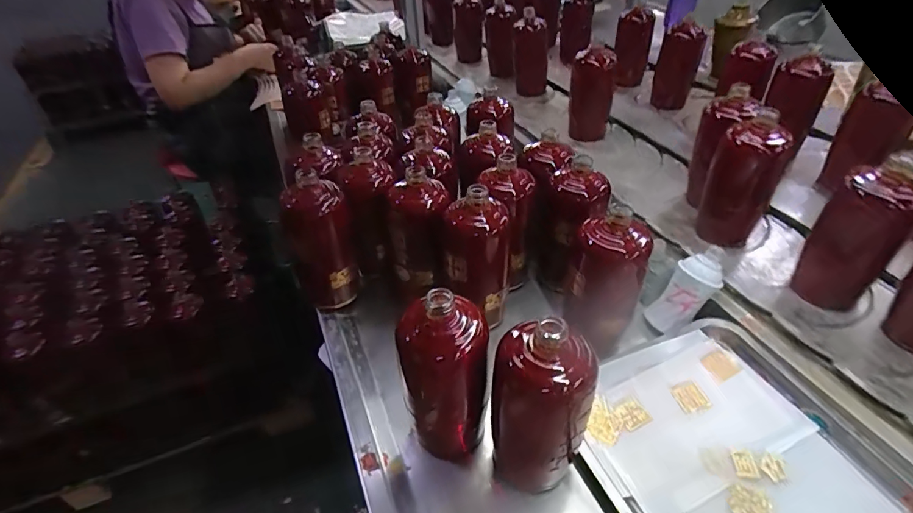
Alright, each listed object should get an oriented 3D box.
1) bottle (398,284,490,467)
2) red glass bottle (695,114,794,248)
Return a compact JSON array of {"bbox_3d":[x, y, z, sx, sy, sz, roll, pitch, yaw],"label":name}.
[{"bbox_3d":[-0.009,0.113,0.439,0.078,0.181,0.068,-15,40,-11],"label":"bottle"},{"bbox_3d":[0.395,-0.094,0.653,0.079,0.173,0.070,21,46,28],"label":"red glass bottle"}]

